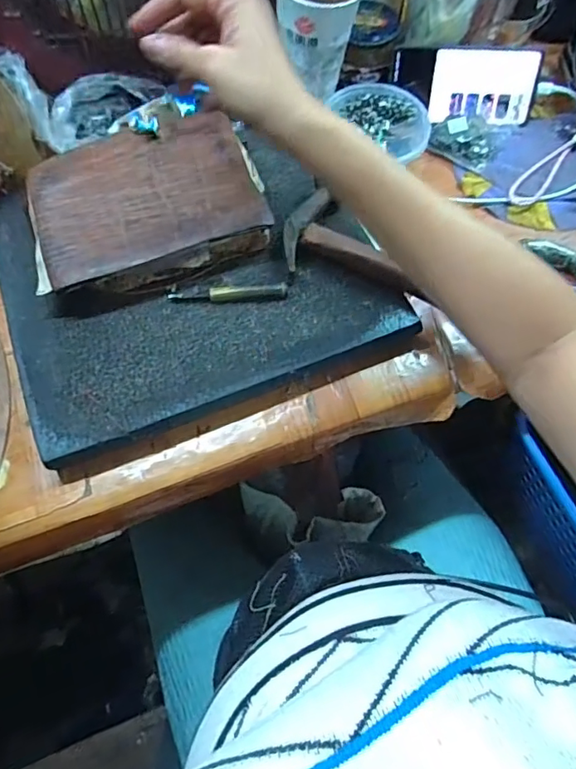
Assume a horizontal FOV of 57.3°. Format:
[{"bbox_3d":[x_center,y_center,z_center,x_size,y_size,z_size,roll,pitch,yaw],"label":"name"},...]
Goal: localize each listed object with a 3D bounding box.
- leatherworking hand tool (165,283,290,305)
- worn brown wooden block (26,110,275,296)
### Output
[{"bbox_3d":[-0.053,-0.081,0.469,0.104,0.011,0.015,-3,65,-2],"label":"leatherworking hand tool"},{"bbox_3d":[-0.130,-0.167,0.492,0.206,0.042,0.164,-17,66,-8],"label":"worn brown wooden block"}]

